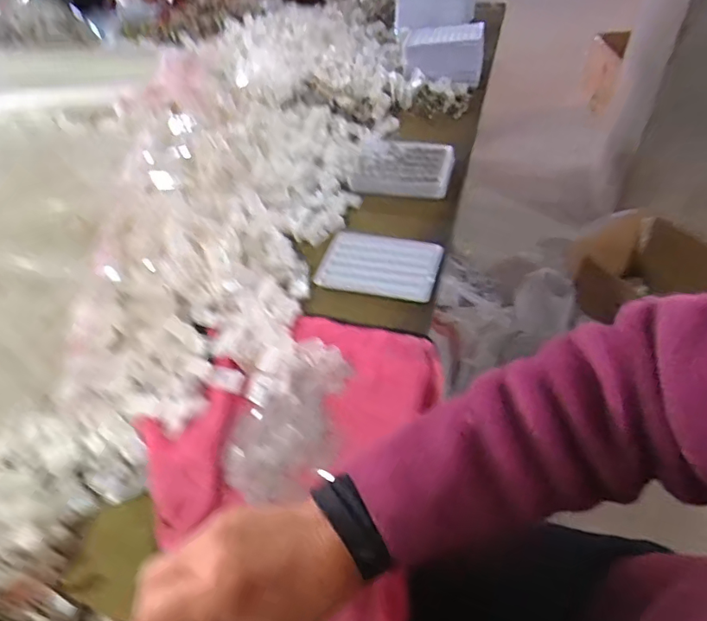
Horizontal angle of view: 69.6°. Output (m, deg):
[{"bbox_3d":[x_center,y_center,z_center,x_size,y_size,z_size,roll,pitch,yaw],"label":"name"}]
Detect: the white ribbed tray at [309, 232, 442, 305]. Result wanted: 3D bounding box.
[{"bbox_3d":[0.030,-0.055,0.597,0.136,0.013,0.093,12,50,16],"label":"white ribbed tray"}]

